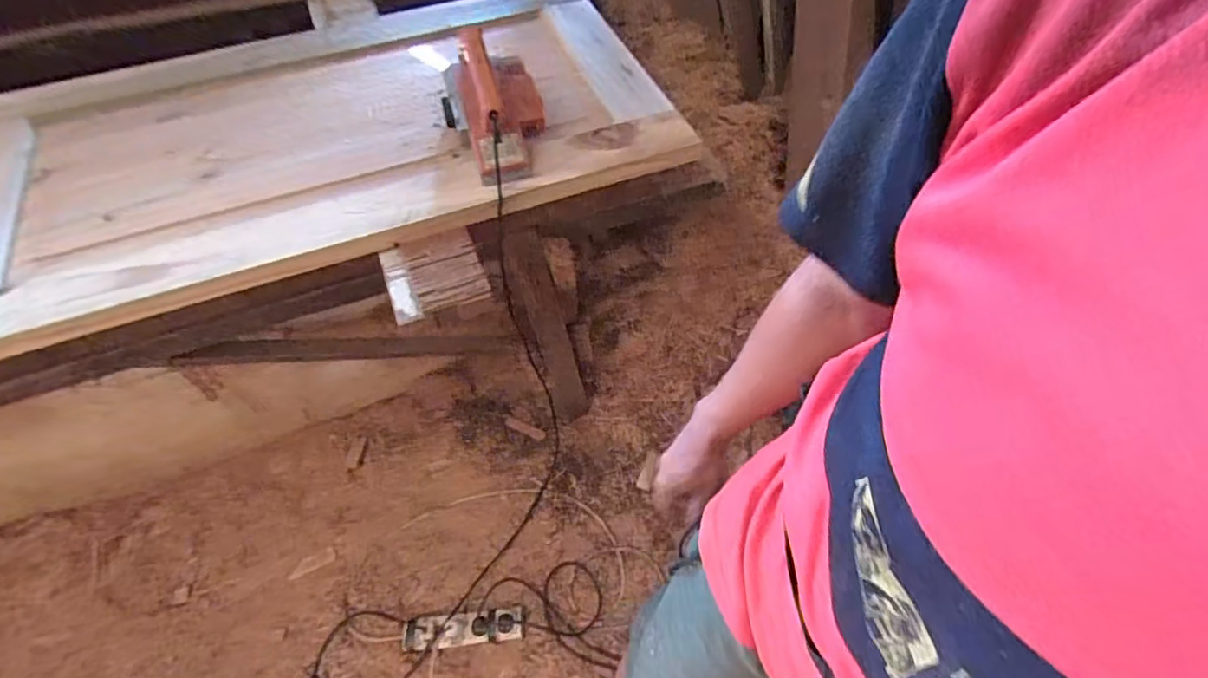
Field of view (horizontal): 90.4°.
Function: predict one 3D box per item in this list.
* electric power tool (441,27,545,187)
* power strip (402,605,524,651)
[{"bbox_3d":[-0.160,-0.347,0.877,0.135,0.126,0.185,-13,56,-8],"label":"electric power tool"},{"bbox_3d":[-0.286,0.589,1.224,0.251,0.047,0.070,-3,58,-2],"label":"power strip"}]

